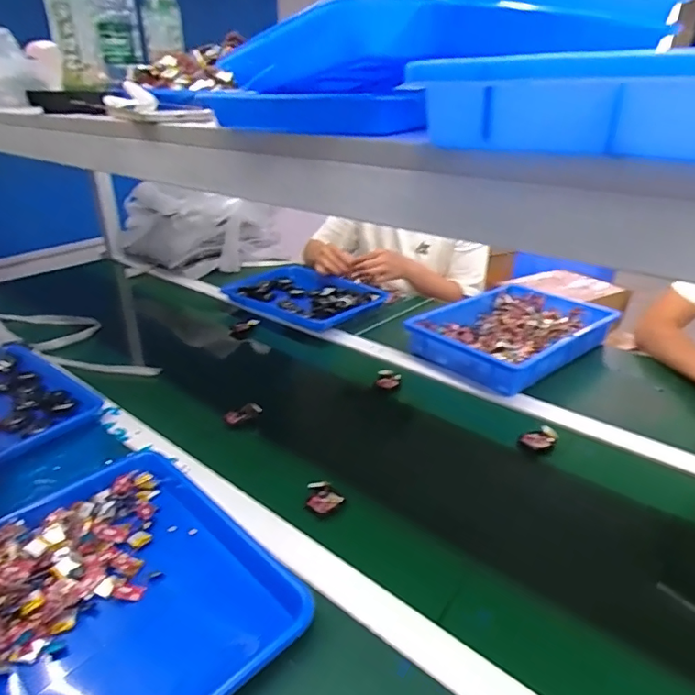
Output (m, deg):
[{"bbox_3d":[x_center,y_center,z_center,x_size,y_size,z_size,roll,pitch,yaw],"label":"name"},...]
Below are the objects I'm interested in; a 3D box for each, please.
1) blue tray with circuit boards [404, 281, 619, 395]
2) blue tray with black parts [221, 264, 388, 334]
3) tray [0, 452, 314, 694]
[{"bbox_3d":[0.314,-0.035,1.003,0.370,0.055,0.258,-20,32,-33],"label":"blue tray with circuit boards"},{"bbox_3d":[-0.098,-0.119,1.149,0.332,0.035,0.233,19,33,35],"label":"blue tray with black parts"},{"bbox_3d":[-0.214,0.230,0.493,0.317,0.040,0.259,22,35,39],"label":"tray"}]

